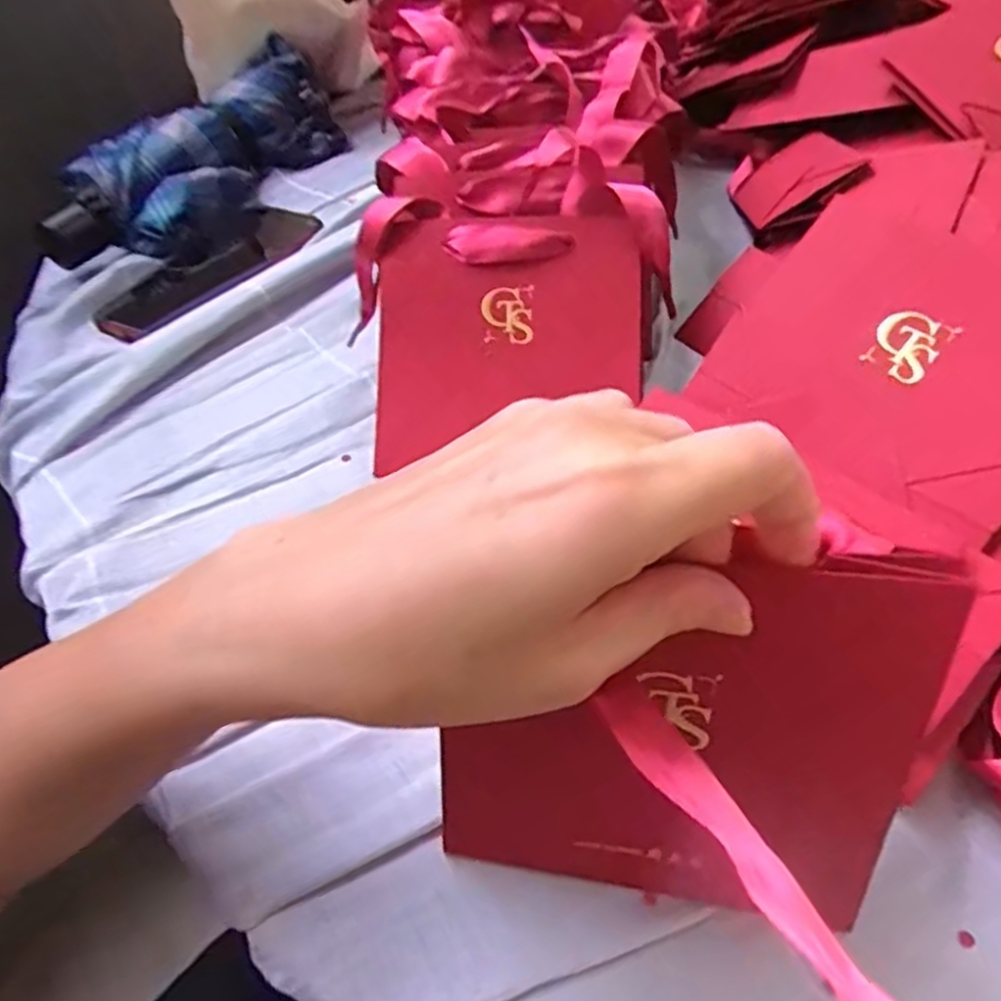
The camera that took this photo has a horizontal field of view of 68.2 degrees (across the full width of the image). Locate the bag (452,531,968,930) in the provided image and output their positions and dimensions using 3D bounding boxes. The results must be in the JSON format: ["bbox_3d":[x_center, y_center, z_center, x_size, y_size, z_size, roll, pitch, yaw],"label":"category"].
[{"bbox_3d":[0.051,0.072,0.225,0.134,0.141,0.012,7,29,7],"label":"bag"}]

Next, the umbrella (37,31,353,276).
[{"bbox_3d":[-0.235,-0.262,0.590,0.090,0.083,0.270,26,57,24],"label":"umbrella"}]

